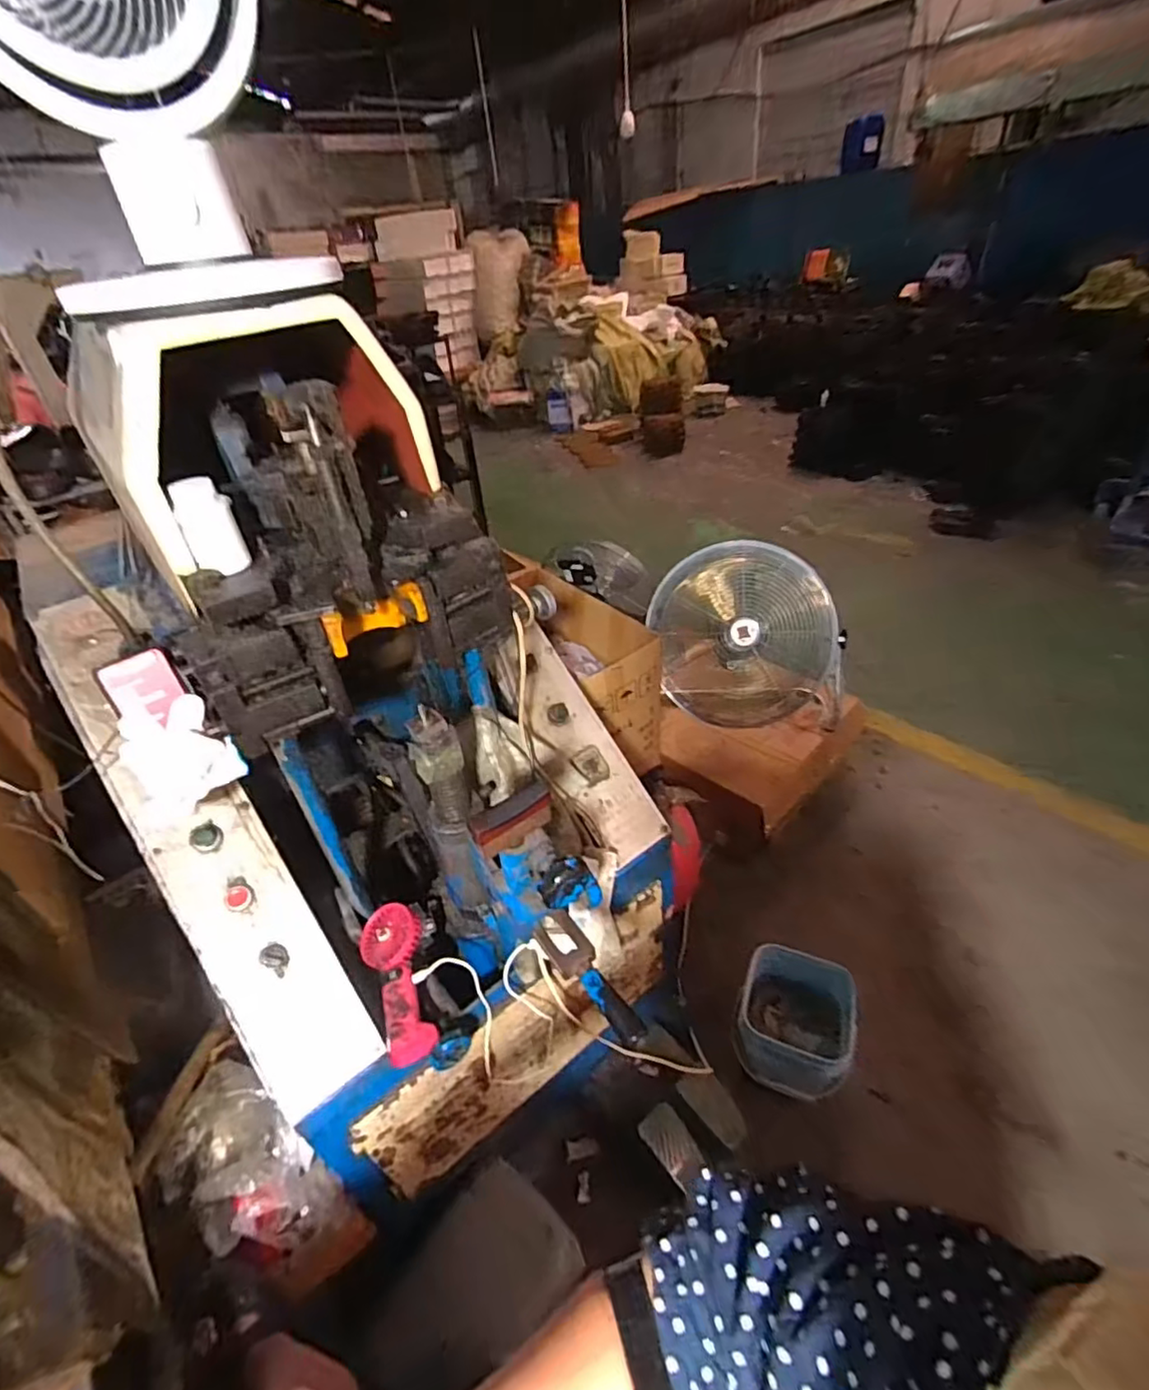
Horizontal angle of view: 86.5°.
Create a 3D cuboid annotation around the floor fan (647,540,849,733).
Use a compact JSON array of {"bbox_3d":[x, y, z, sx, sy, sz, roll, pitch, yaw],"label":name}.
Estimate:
[{"bbox_3d":[0.483,-0.145,1.729,0.535,0.455,0.257,9,40,20],"label":"floor fan"}]

